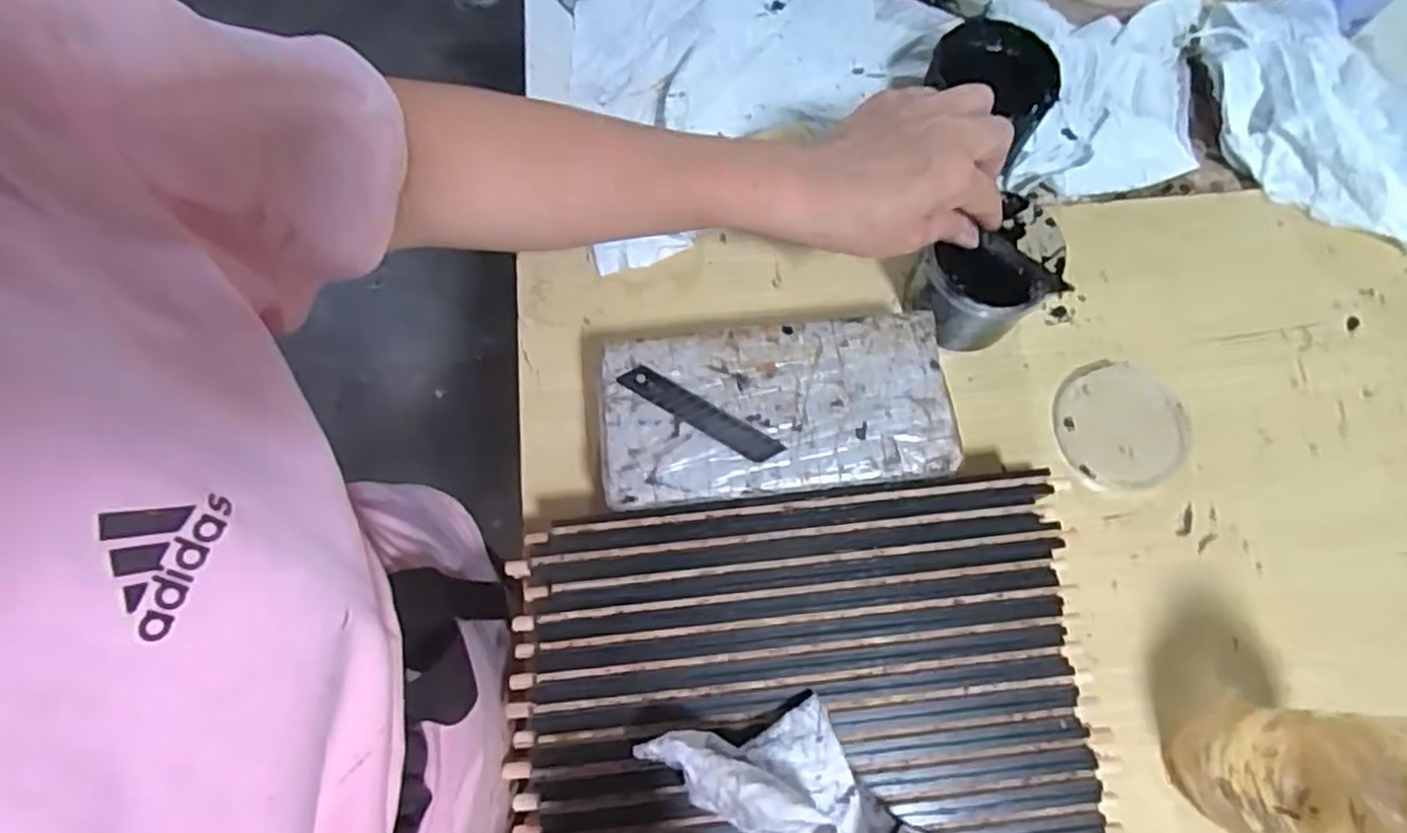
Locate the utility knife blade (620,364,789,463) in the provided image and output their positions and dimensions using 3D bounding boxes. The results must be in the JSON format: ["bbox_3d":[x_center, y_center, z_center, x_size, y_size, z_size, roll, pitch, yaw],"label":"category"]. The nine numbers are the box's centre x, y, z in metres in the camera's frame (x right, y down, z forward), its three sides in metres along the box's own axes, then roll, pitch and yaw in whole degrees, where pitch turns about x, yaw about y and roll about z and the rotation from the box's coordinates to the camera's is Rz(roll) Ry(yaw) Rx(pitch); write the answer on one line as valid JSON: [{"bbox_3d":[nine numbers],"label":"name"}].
[{"bbox_3d":[-0.002,-0.002,0.432,0.098,0.004,0.017,29,75,9],"label":"utility knife blade"}]

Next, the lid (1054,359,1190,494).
[{"bbox_3d":[0.275,0.006,0.497,0.087,0.007,0.084,0,72,0],"label":"lid"}]

